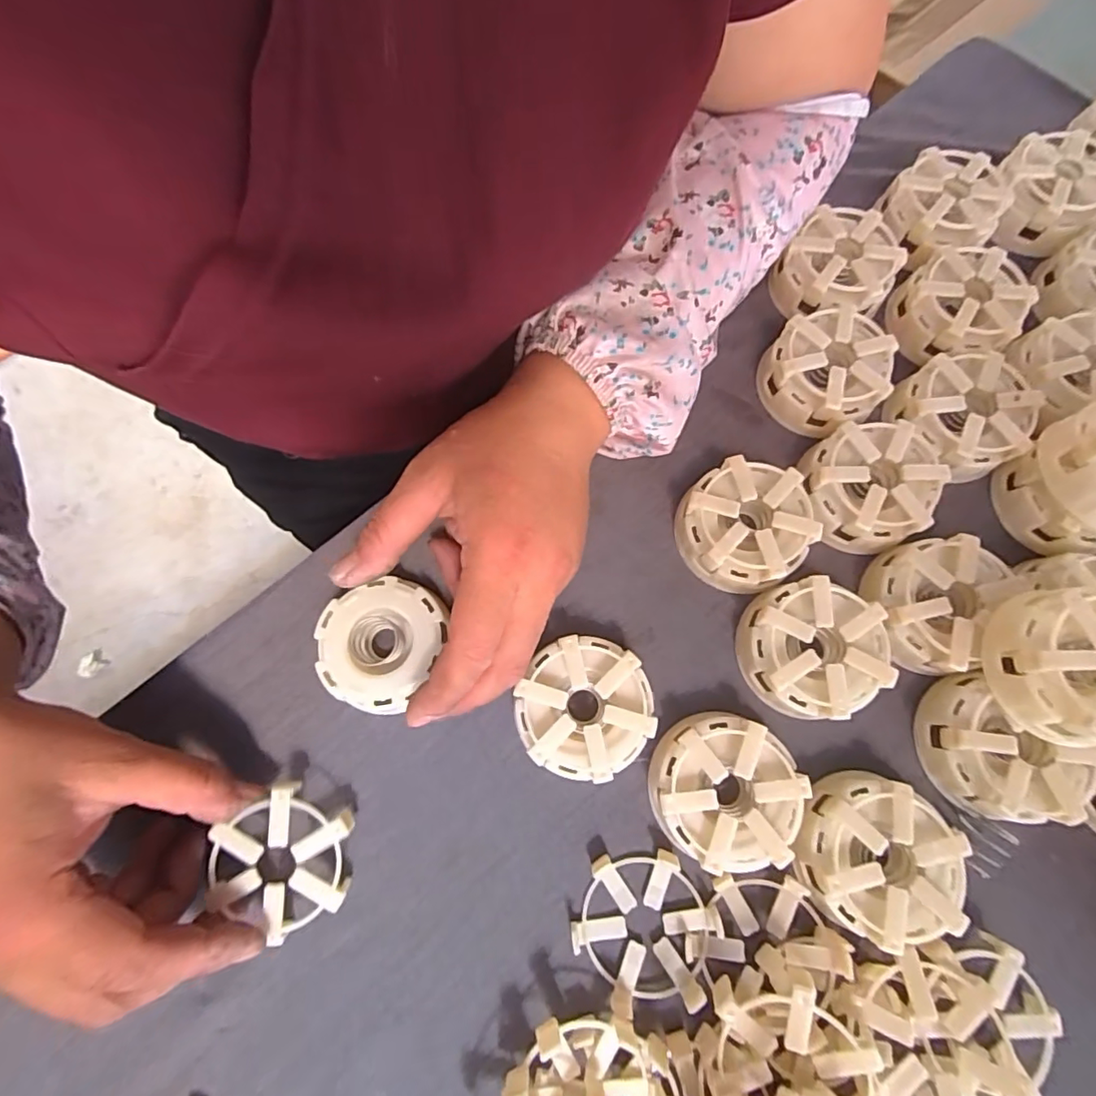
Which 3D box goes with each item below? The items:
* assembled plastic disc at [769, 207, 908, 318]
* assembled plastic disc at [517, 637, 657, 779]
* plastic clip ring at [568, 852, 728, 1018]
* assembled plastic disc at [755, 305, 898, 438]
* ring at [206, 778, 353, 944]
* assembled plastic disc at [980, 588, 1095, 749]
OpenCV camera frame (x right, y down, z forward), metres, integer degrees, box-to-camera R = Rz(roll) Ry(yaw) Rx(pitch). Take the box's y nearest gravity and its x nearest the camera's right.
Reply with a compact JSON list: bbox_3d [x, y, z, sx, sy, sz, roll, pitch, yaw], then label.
[{"bbox_3d":[0.170,-0.165,0.323,0.058,0.029,0.066,40,76,13],"label":"assembled plastic disc"},{"bbox_3d":[0.018,0.075,0.260,0.061,0.025,0.062,0,71,1],"label":"assembled plastic disc"},{"bbox_3d":[0.043,0.168,0.243,0.064,0.015,0.056,-6,71,-1],"label":"plastic clip ring"},{"bbox_3d":[0.154,-0.099,0.307,0.063,0.030,0.066,0,71,1],"label":"assembled plastic disc"},{"bbox_3d":[-0.117,0.138,0.244,0.060,0.010,0.058,0,78,1],"label":"ring"},{"bbox_3d":[0.230,0.053,0.235,0.064,0.034,0.061,0,71,1],"label":"assembled plastic disc"}]

